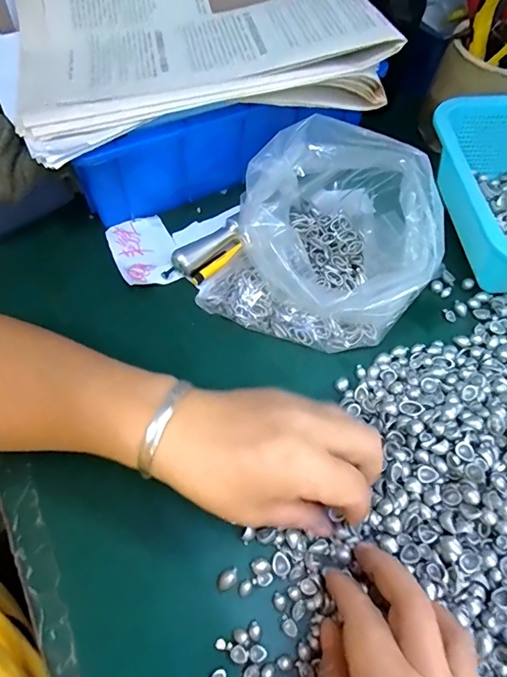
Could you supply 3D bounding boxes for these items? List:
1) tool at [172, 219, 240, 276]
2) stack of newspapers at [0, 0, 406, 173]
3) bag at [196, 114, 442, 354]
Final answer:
[{"bbox_3d":[-0.038,-0.076,0.376,0.065,0.019,0.018,-39,68,-23],"label":"tool"},{"bbox_3d":[-0.076,-0.277,0.381,0.296,0.052,0.307,-22,62,-15],"label":"stack of newspapers"},{"bbox_3d":[0.062,-0.081,0.337,0.151,0.091,0.165,30,62,15],"label":"bag"}]

